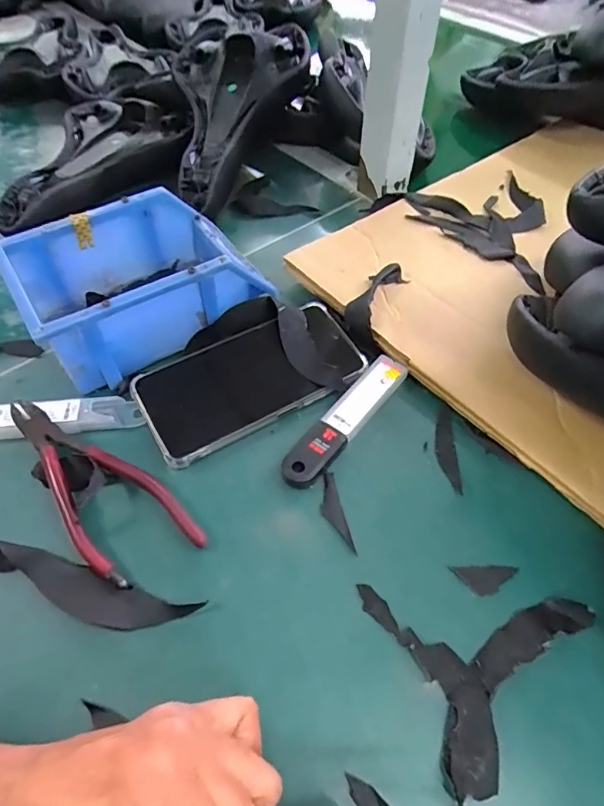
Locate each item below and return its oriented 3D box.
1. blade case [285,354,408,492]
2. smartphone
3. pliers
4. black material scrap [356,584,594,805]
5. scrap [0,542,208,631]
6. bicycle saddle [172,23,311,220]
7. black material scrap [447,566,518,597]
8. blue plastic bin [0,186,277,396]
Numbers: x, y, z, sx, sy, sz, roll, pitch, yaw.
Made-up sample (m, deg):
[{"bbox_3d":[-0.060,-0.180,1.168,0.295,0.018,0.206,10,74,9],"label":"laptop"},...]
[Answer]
[{"bbox_3d":[0.032,0.010,0.360,0.027,0.005,0.129,34,61,22],"label":"blade case"},{"bbox_3d":[-0.039,-0.022,0.376,0.166,0.012,0.079,-26,58,-17],"label":"smartphone"},{"bbox_3d":[-0.139,0.050,0.327,0.165,0.016,0.061,39,64,24],"label":"pliers"},{"bbox_3d":[0.106,0.138,0.268,0.114,0.008,0.111,-15,56,-10],"label":"black material scrap"},{"bbox_3d":[-0.136,0.109,0.293,0.149,0.007,0.033,9,66,6],"label":"scrap"},{"bbox_3d":[-0.085,-0.310,0.547,0.149,0.057,0.248,15,75,11],"label":"bicycle saddle"},{"bbox_3d":[0.111,0.107,0.299,0.039,0.004,0.017,0,55,0],"label":"black material scrap"},{"bbox_3d":[-0.129,-0.098,0.395,0.168,0.067,0.115,-28,59,-18],"label":"blue plastic bin"}]

